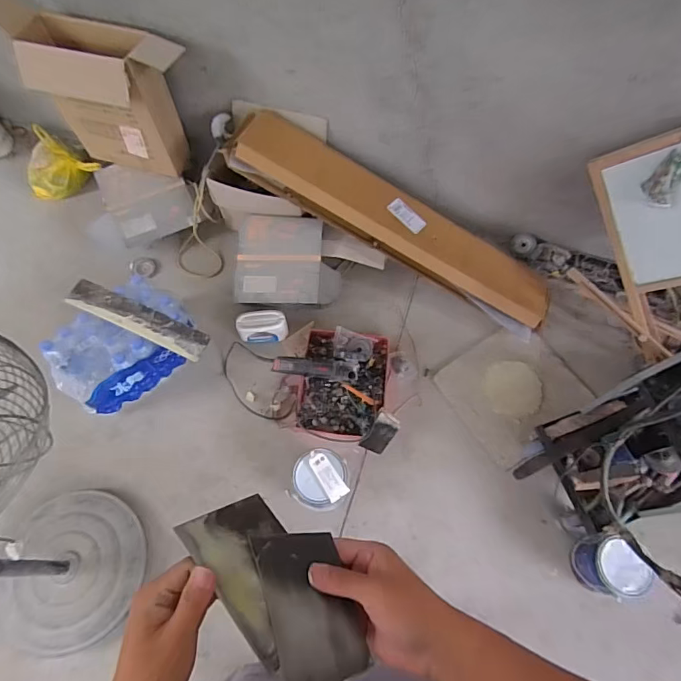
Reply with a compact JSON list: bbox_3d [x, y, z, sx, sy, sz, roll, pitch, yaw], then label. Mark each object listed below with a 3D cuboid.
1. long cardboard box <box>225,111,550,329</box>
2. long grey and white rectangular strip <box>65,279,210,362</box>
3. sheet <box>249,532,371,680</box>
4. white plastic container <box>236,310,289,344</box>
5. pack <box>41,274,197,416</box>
[{"bbox_3d":[0.186,-0.387,1.512,1.136,0.082,0.245,30,70,-5],"label":"long cardboard box"},{"bbox_3d":[-0.585,-0.064,1.348,0.441,0.032,0.086,23,70,9],"label":"long grey and white rectangular strip"},{"bbox_3d":[-0.023,0.221,0.394,0.076,0.008,0.123,-8,64,-26],"label":"sheet"},{"bbox_3d":[-0.257,-0.045,1.539,0.160,0.053,0.098,0,68,-2],"label":"white plastic container"},{"bbox_3d":[-0.658,0.016,1.437,0.390,0.214,0.242,-42,75,-16],"label":"pack"}]

